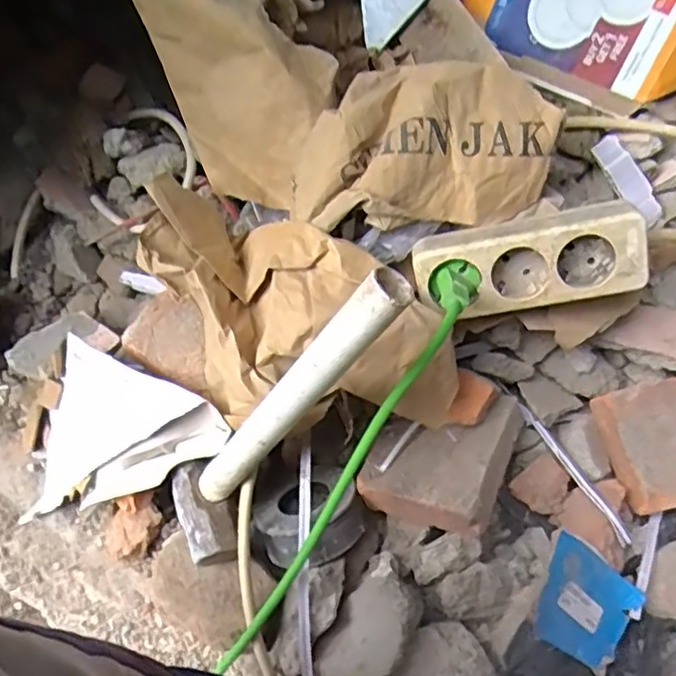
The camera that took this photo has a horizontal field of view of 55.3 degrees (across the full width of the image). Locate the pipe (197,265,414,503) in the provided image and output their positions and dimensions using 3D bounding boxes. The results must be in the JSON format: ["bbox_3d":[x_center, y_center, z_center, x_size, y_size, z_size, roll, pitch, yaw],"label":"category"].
[{"bbox_3d":[-0.034,0.044,0.412,0.028,0.250,0.023,11,49,-31],"label":"pipe"}]

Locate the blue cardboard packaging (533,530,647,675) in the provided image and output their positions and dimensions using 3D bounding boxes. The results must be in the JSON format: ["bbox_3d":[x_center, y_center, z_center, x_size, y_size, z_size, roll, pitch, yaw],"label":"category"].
[{"bbox_3d":[0.184,0.197,0.478,0.086,0.007,0.075,35,71,-15],"label":"blue cardboard packaging"}]

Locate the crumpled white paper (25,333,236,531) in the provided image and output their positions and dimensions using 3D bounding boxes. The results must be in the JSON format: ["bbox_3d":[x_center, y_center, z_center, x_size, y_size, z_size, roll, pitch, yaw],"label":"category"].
[{"bbox_3d":[-0.199,0.067,0.531,0.244,0.041,0.129,-20,91,33],"label":"crumpled white paper"}]

